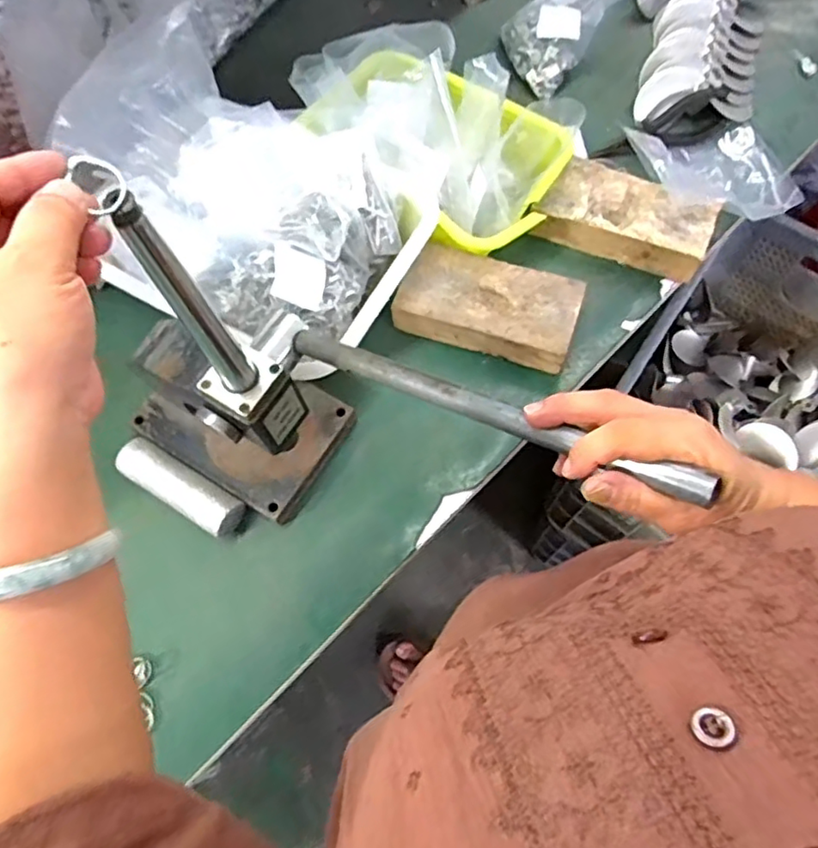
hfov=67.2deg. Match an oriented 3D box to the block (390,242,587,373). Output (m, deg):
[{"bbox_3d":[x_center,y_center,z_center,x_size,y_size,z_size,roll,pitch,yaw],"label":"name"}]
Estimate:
[{"bbox_3d":[0.081,-0.120,0.639,0.176,0.052,0.091,17,71,9],"label":"block"}]

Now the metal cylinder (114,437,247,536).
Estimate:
[{"bbox_3d":[-0.215,0.062,0.587,0.130,0.040,0.038,29,73,13],"label":"metal cylinder"}]

